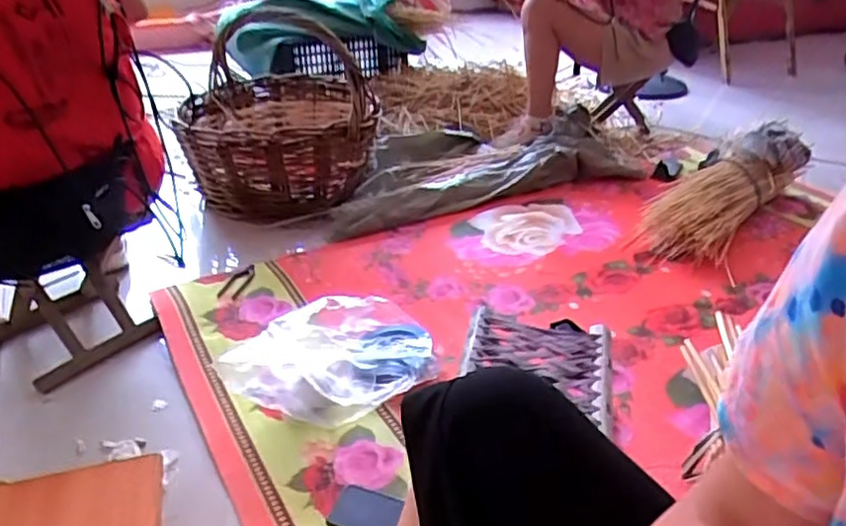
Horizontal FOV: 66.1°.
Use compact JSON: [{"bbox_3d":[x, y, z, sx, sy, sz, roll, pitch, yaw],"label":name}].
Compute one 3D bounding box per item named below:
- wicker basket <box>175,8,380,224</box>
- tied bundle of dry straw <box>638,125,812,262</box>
[{"bbox_3d":[-0.360,-0.354,1.690,0.458,0.408,0.453,-3,31,-7],"label":"wicker basket"},{"bbox_3d":[0.765,-0.195,1.678,0.215,0.169,0.620,27,41,35],"label":"tied bundle of dry straw"}]

